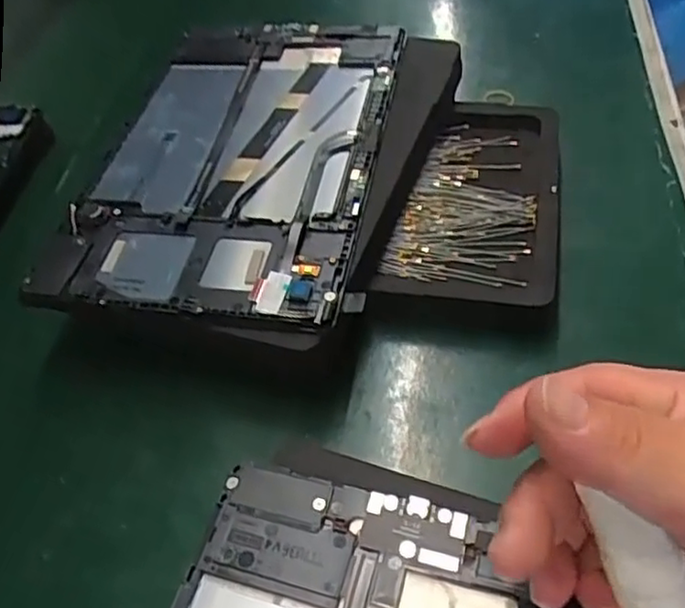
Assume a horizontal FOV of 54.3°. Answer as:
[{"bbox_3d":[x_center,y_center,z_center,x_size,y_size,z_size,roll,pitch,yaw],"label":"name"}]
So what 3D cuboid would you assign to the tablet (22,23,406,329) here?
[{"bbox_3d":[-0.055,-0.086,0.363,0.146,0.008,0.234,5,52,12],"label":"tablet"}]

